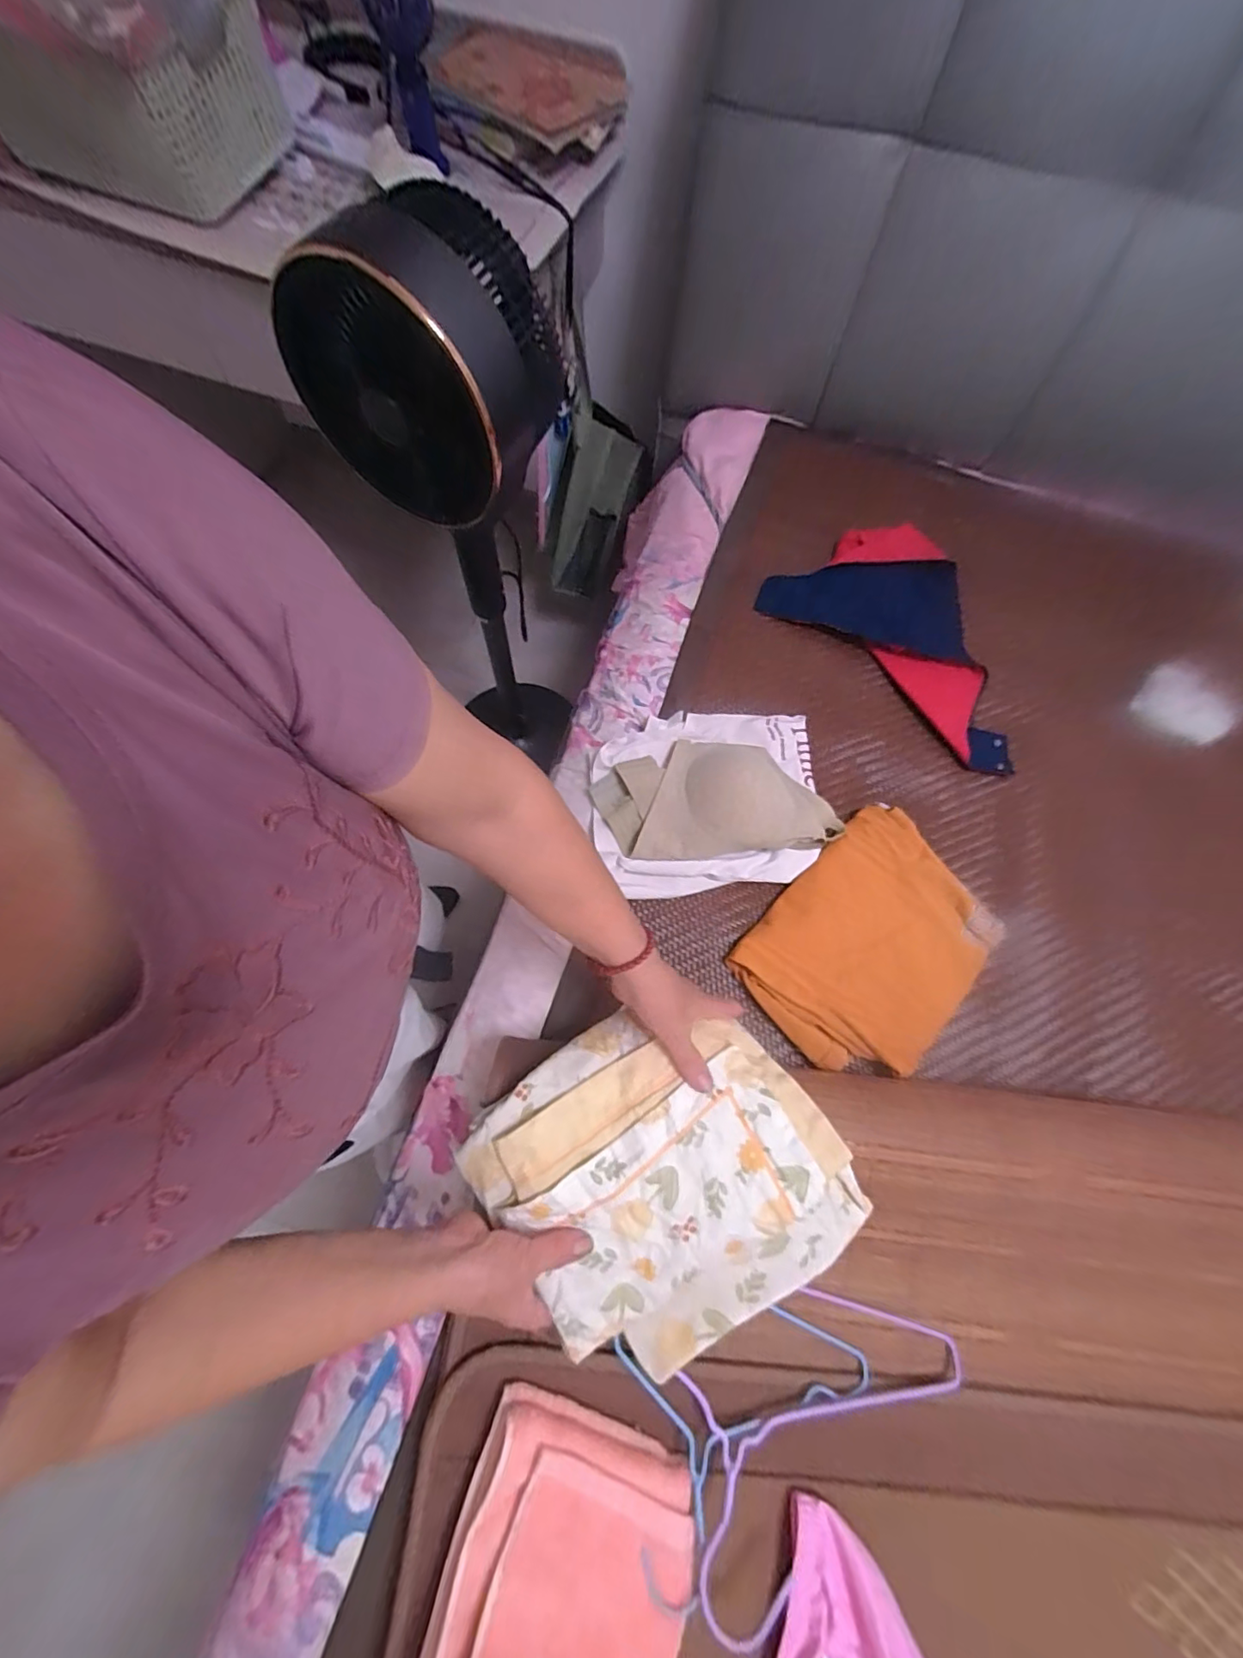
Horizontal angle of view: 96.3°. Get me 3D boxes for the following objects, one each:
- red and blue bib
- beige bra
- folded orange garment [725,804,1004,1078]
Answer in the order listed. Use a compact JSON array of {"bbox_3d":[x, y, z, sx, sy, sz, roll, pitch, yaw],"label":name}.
[{"bbox_3d":[0.436,-0.286,0.805,0.257,0.028,0.405,-39,76,-17],"label":"red and blue bib"},{"bbox_3d":[0.114,-0.041,0.678,0.287,0.058,0.155,-5,70,-5],"label":"beige bra"},{"bbox_3d":[0.289,0.133,0.648,0.293,0.040,0.221,-42,77,-16],"label":"folded orange garment"}]

